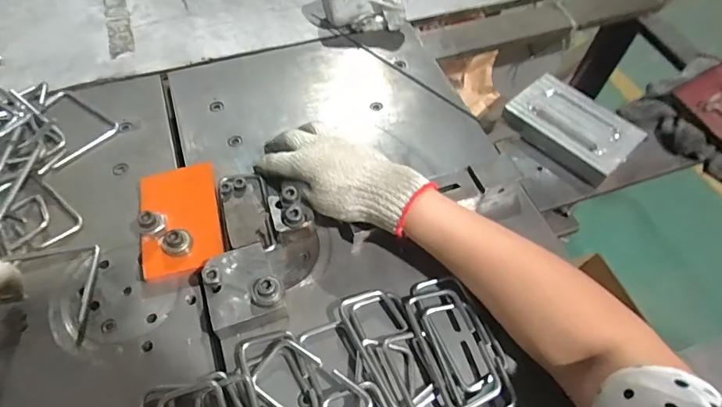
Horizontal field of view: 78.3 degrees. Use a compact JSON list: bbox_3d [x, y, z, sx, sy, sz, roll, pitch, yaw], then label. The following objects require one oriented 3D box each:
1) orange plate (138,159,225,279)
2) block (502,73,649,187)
[{"bbox_3d":[-0.185,0.015,0.457,0.076,0.013,0.122,-13,59,-11],"label":"orange plate"},{"bbox_3d":[0.255,-0.096,0.536,0.095,0.026,0.140,-37,66,-22],"label":"block"}]

